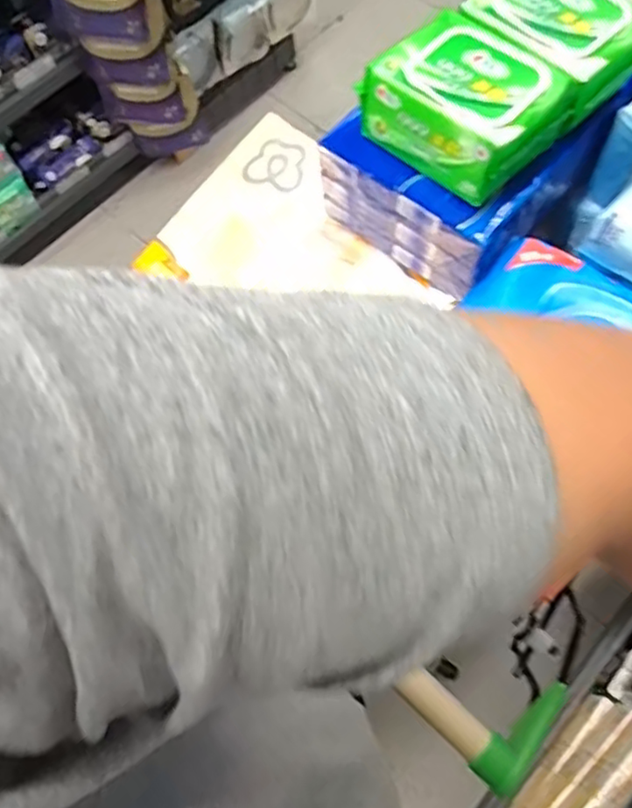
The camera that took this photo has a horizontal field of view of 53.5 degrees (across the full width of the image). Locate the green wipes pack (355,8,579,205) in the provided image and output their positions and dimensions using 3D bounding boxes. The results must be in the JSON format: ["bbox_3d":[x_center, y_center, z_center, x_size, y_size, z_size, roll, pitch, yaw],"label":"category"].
[{"bbox_3d":[0.101,-0.205,0.427,0.091,0.050,0.112,-42,73,-13],"label":"green wipes pack"}]

